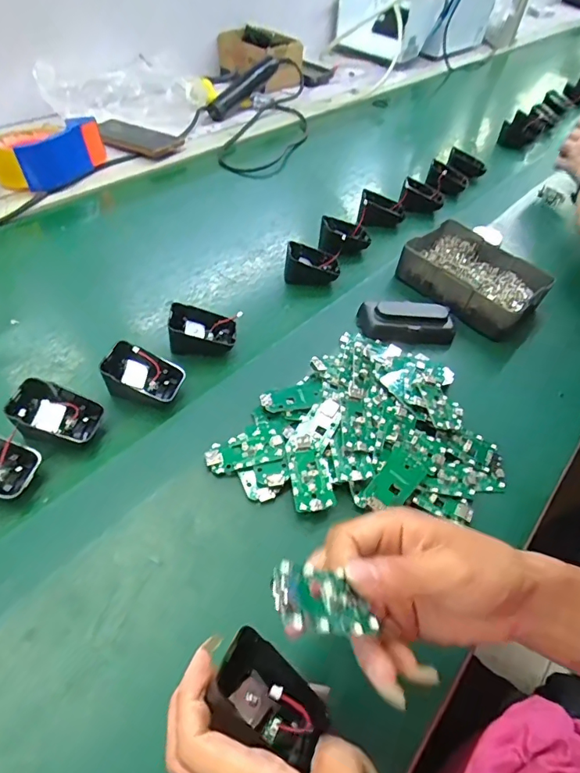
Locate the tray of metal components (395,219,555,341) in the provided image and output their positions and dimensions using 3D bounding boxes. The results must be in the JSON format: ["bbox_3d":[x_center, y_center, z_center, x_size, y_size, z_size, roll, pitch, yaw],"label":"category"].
[{"bbox_3d":[0.231,-0.138,0.587,0.137,0.043,0.162,-31,58,-30],"label":"tray of metal components"}]

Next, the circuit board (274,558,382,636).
[{"bbox_3d":[0.017,0.101,0.226,0.057,0.006,0.032,22,32,-34],"label":"circuit board"}]

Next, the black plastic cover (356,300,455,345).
[{"bbox_3d":[0.131,-0.072,0.522,0.105,0.032,0.038,4,48,-3],"label":"black plastic cover"}]

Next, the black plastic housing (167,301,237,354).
[{"bbox_3d":[-0.088,-0.058,0.481,0.069,0.033,0.051,-5,49,-12],"label":"black plastic housing"}]

